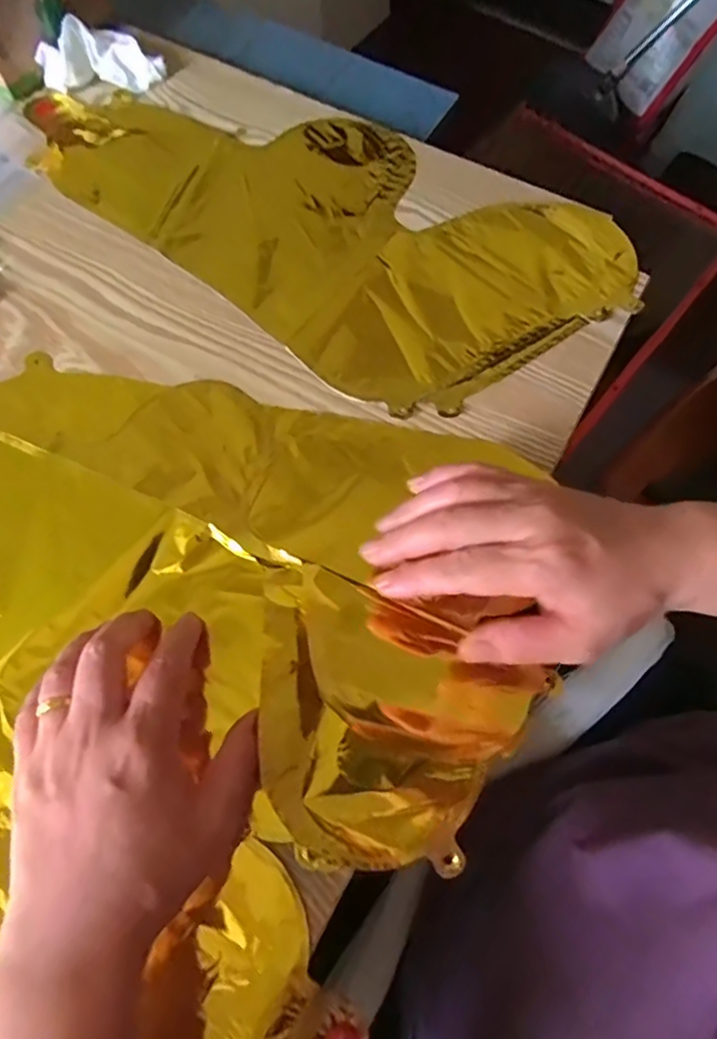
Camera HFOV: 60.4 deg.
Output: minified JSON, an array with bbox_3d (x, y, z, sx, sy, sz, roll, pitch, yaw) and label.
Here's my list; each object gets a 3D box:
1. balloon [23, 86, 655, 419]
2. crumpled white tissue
[{"bbox_3d":[-0.035,-0.227,0.446,0.429,0.010,0.211,34,70,13],"label":"balloon"},{"bbox_3d":[-0.203,-0.366,0.484,0.092,0.037,0.034,-11,67,-6],"label":"crumpled white tissue"}]

